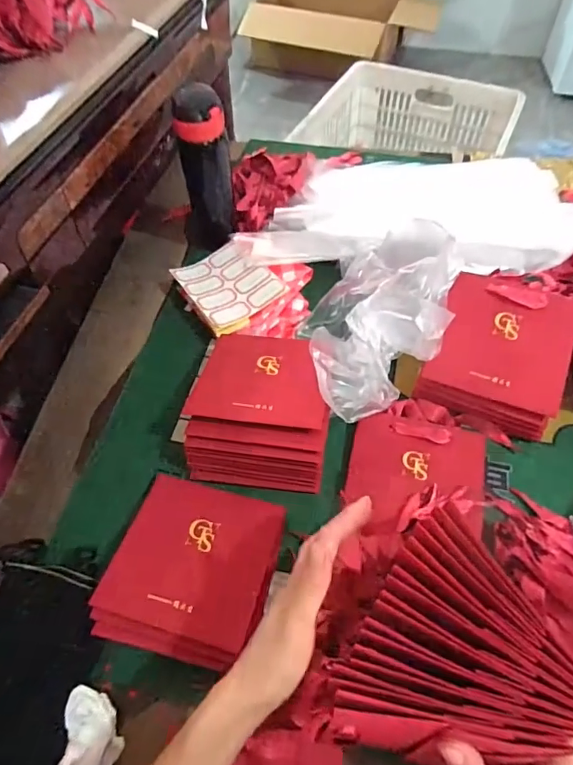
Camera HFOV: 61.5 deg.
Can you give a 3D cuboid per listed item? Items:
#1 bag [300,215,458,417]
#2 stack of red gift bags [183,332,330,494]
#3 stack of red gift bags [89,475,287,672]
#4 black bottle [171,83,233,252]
[{"bbox_3d":[0.101,-0.074,0.557,0.155,0.120,0.267,11,56,8],"label":"bag"},{"bbox_3d":[-0.026,0.018,0.524,0.145,0.061,0.173,4,56,3],"label":"stack of red gift bags"},{"bbox_3d":[-0.086,0.173,0.459,0.143,0.039,0.153,12,56,8],"label":"stack of red gift bags"},{"bbox_3d":[-0.109,-0.278,0.637,0.073,0.196,0.066,-9,56,-6],"label":"black bottle"}]

